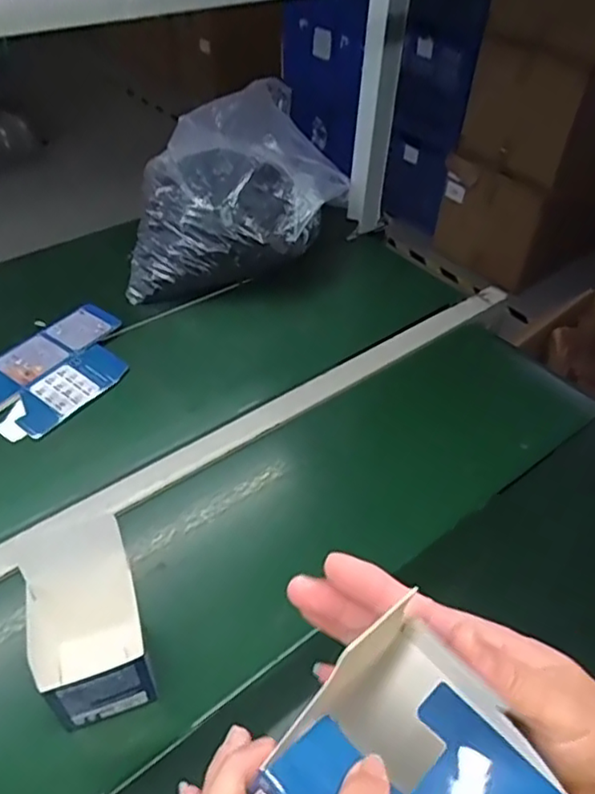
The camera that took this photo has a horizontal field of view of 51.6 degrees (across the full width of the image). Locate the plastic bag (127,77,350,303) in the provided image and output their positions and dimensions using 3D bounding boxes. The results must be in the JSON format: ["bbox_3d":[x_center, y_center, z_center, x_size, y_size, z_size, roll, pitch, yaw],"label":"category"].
[{"bbox_3d":[-0.105,-0.344,1.071,0.377,0.215,0.323,-6,46,-9],"label":"plastic bag"}]

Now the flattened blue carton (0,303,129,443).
[{"bbox_3d":[-0.336,-0.041,0.863,0.154,0.026,0.233,29,51,23],"label":"flattened blue carton"}]

